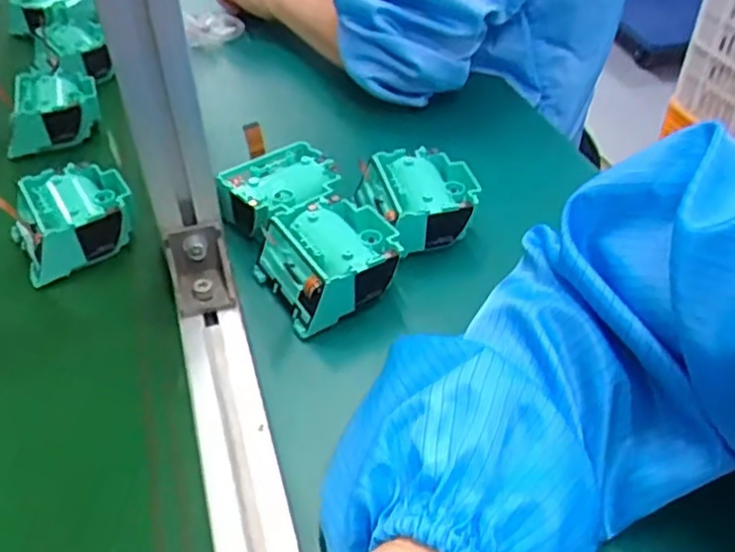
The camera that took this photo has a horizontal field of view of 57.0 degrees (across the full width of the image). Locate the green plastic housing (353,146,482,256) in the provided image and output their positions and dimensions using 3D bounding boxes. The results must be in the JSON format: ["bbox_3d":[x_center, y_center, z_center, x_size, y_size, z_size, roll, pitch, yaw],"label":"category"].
[{"bbox_3d":[0.038,-0.054,0.474,0.071,0.034,0.075,-12,41,-11],"label":"green plastic housing"}]

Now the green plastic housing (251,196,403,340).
[{"bbox_3d":[-0.023,-0.010,0.430,0.081,0.041,0.076,-24,44,-19],"label":"green plastic housing"}]

